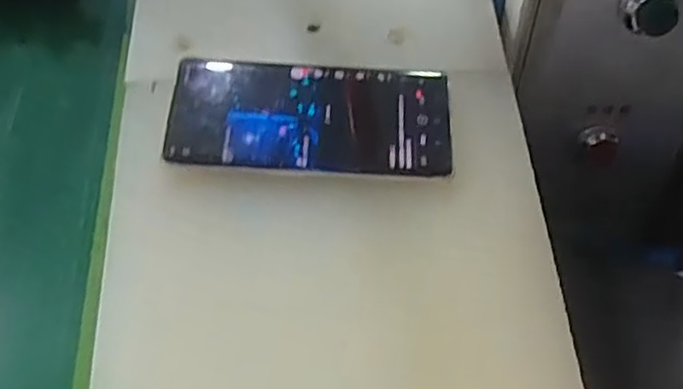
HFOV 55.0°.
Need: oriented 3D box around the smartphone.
[{"bbox_3d":[-0.018,-0.045,0.378,0.158,0.012,0.074,4,63,-3],"label":"smartphone"}]

